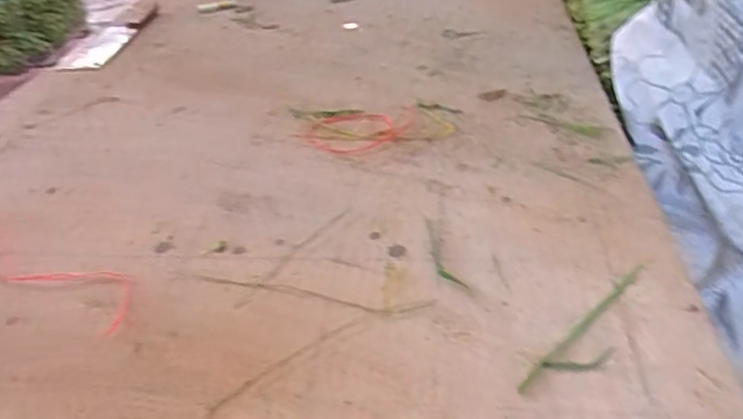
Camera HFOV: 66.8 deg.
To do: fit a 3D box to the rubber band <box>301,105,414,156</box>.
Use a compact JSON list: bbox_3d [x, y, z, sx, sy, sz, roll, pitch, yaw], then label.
[{"bbox_3d":[-0.014,-0.098,0.727,0.150,0.009,0.101,-12,39,0],"label":"rubber band"}]

